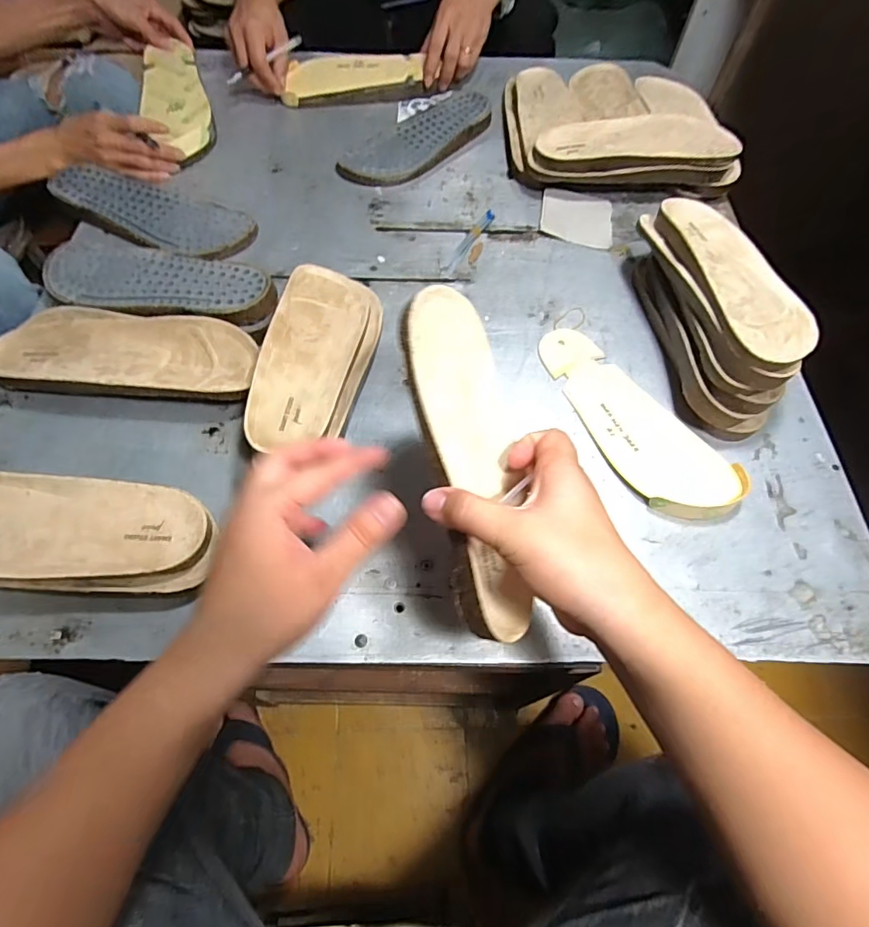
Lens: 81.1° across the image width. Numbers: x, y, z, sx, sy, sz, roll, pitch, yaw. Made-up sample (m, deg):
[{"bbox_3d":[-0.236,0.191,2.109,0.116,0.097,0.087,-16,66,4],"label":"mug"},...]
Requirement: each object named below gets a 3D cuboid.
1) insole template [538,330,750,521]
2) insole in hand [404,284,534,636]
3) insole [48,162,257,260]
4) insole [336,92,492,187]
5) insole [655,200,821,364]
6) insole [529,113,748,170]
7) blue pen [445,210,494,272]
[{"bbox_3d":[0.201,-0.049,0.539,0.097,0.016,0.261,-30,66,-17],"label":"insole template"},{"bbox_3d":[0.033,-0.008,0.379,0.019,0.116,0.257,-18,81,36],"label":"insole in hand"},{"bbox_3d":[-0.374,-0.339,0.678,0.277,0.018,0.112,26,63,12],"label":"insole"},{"bbox_3d":[-0.021,-0.492,0.769,0.103,0.025,0.267,41,67,19],"label":"insole"},{"bbox_3d":[0.311,-0.206,0.540,0.100,0.019,0.266,-3,56,-11],"label":"insole"},{"bbox_3d":[0.271,-0.438,0.686,0.265,0.019,0.096,1,67,3],"label":"insole"},{"bbox_3d":[0.047,-0.298,0.675,0.014,0.010,0.130,28,64,13],"label":"blue pen"}]

